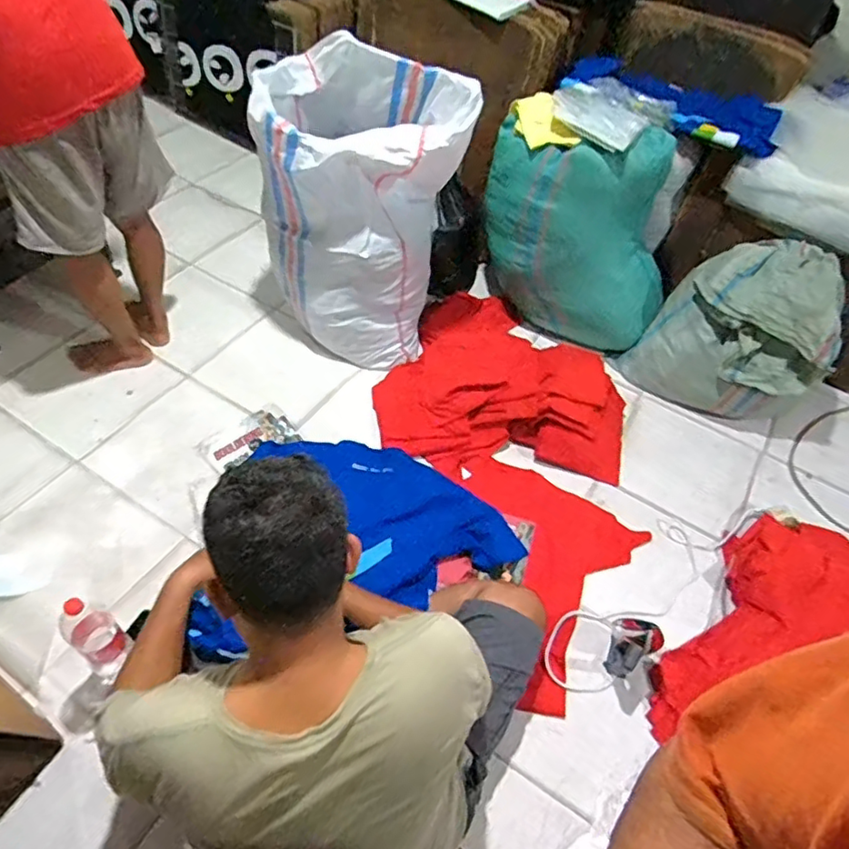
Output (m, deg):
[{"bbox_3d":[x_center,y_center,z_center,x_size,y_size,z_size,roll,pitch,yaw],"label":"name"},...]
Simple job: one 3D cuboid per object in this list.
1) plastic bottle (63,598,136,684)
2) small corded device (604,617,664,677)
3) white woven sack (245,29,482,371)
[{"bbox_3d":[-0.655,0.402,1.179,0.094,0.262,0.089,37,56,21],"label":"plastic bottle"},{"bbox_3d":[0.454,0.483,1.342,0.084,0.191,0.103,-25,58,-23],"label":"small corded device"},{"bbox_3d":[-0.215,-0.616,1.761,0.540,0.816,0.385,33,55,19],"label":"white woven sack"}]

